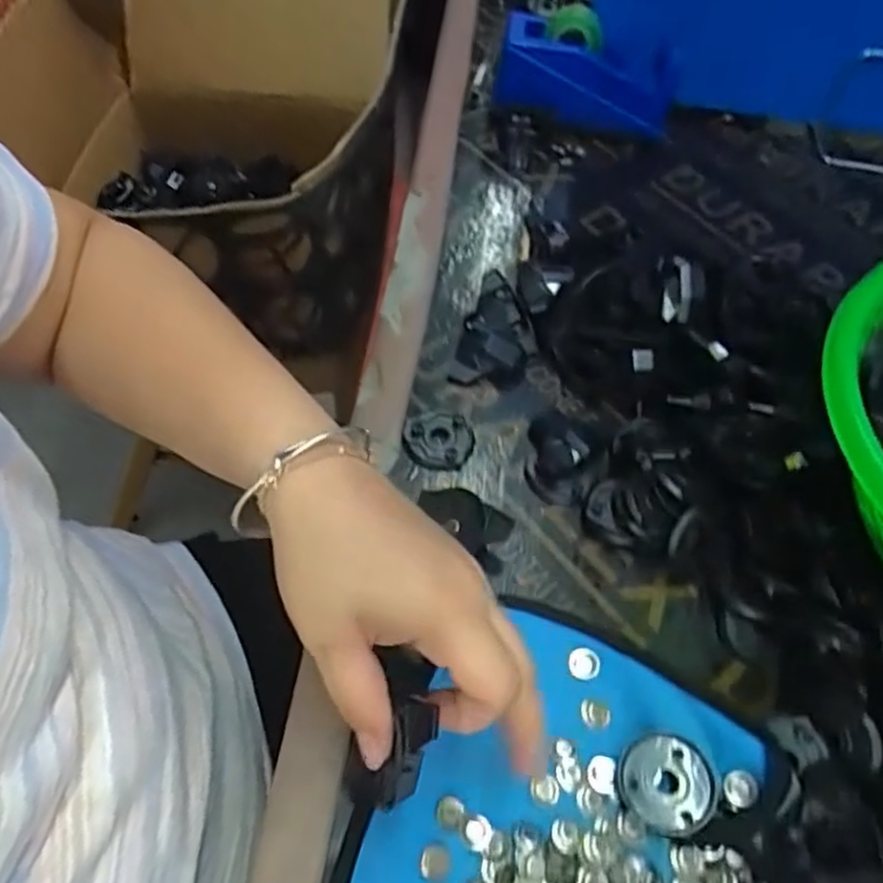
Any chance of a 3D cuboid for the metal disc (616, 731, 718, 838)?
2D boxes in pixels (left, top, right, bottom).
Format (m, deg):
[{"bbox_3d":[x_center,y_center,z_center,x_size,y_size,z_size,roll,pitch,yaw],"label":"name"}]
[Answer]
[{"bbox_3d":[0.103,0.157,0.327,0.041,0.009,0.041,2,56,-3],"label":"metal disc"}]

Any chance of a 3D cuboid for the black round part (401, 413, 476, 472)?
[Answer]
[{"bbox_3d":[-0.002,-0.002,0.439,0.043,0.008,0.036,9,56,2],"label":"black round part"}]

